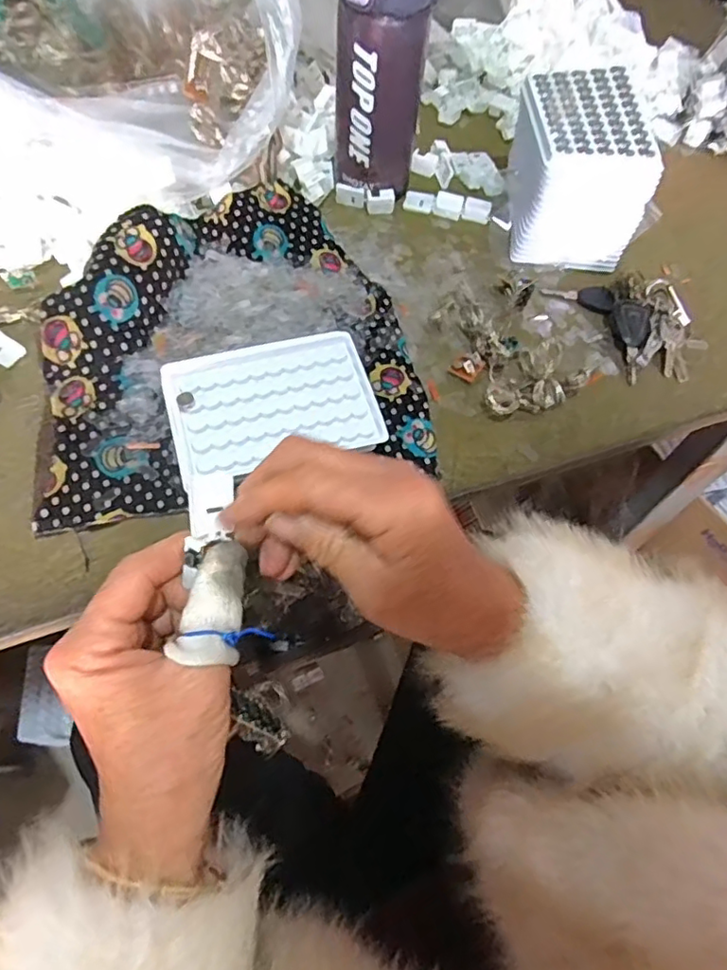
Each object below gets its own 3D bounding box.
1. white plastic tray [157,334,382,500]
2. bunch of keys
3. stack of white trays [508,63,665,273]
[{"bbox_3d":[-0.061,-0.056,0.389,0.133,0.007,0.097,-15,65,-12],"label":"white plastic tray"},{"bbox_3d":[0.225,-0.140,0.479,0.082,0.029,0.116,-21,65,-15],"label":"bunch of keys"},{"bbox_3d":[0.178,-0.267,0.504,0.100,0.102,0.140,-3,61,-6],"label":"stack of white trays"}]

